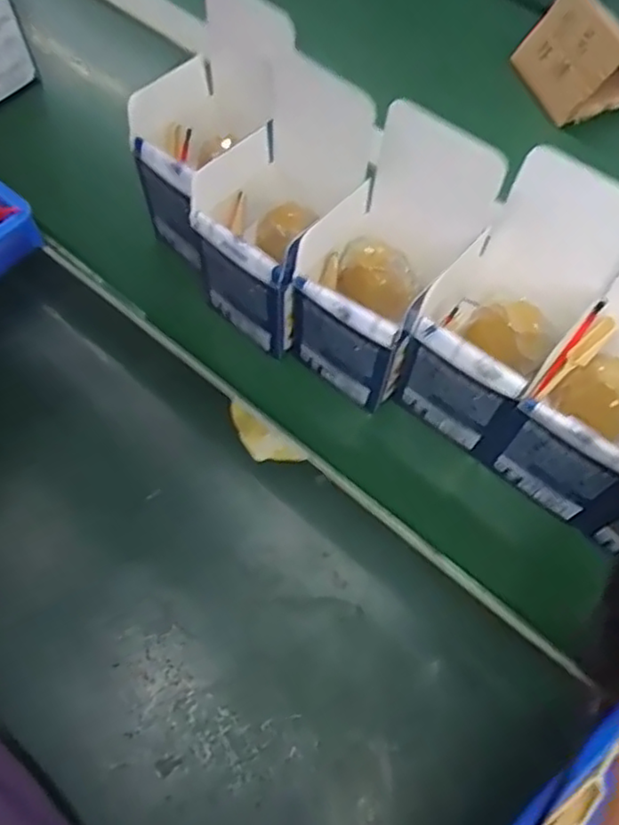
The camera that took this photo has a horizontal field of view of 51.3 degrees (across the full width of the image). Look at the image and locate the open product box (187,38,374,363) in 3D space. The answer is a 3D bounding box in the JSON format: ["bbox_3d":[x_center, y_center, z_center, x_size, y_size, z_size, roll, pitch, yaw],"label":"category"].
[{"bbox_3d":[-0.018,-0.139,0.455,0.087,0.143,0.117,38,70,15],"label":"open product box"}]

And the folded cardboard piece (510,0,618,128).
[{"bbox_3d":[0.272,-0.345,0.614,0.099,0.075,0.096,-16,67,-8],"label":"folded cardboard piece"}]

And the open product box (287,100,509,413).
[{"bbox_3d":[0.054,-0.102,0.427,0.090,0.157,0.110,37,70,15],"label":"open product box"}]

